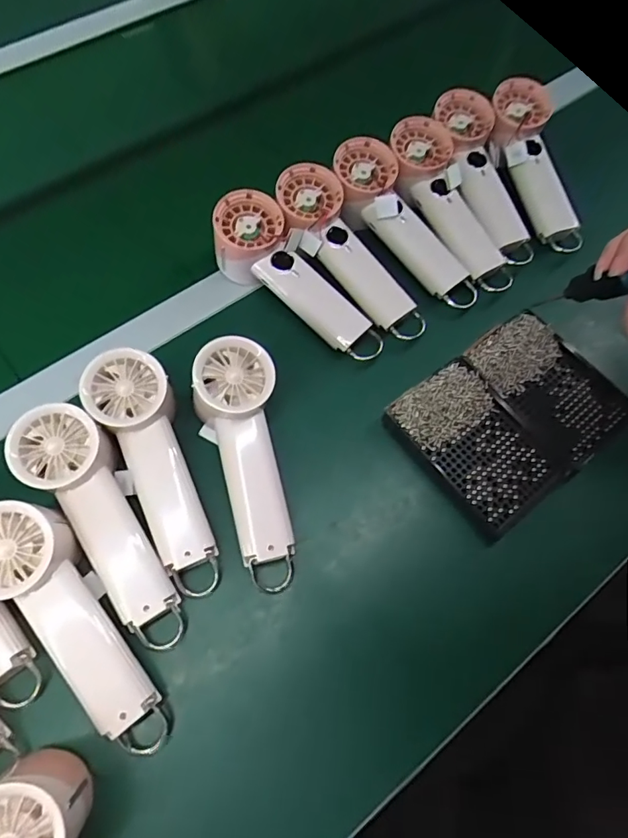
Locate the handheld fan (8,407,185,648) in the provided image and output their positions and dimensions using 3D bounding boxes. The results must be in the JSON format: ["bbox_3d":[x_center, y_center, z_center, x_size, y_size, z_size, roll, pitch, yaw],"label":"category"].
[{"bbox_3d":[-0.154,0.079,0.367,0.063,0.042,0.195,-30,88,-13],"label":"handheld fan"}]

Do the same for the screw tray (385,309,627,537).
[{"bbox_3d":[0.176,-0.006,0.434,0.185,0.024,0.138,-37,74,-15],"label":"screw tray"}]

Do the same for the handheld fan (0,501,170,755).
[{"bbox_3d":[-0.164,0.141,0.338,0.058,0.036,0.190,-37,89,-15],"label":"handheld fan"}]

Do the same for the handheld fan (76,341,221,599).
[{"bbox_3d":[-0.119,0.040,0.383,0.060,0.048,0.195,-22,85,-10],"label":"handheld fan"}]

